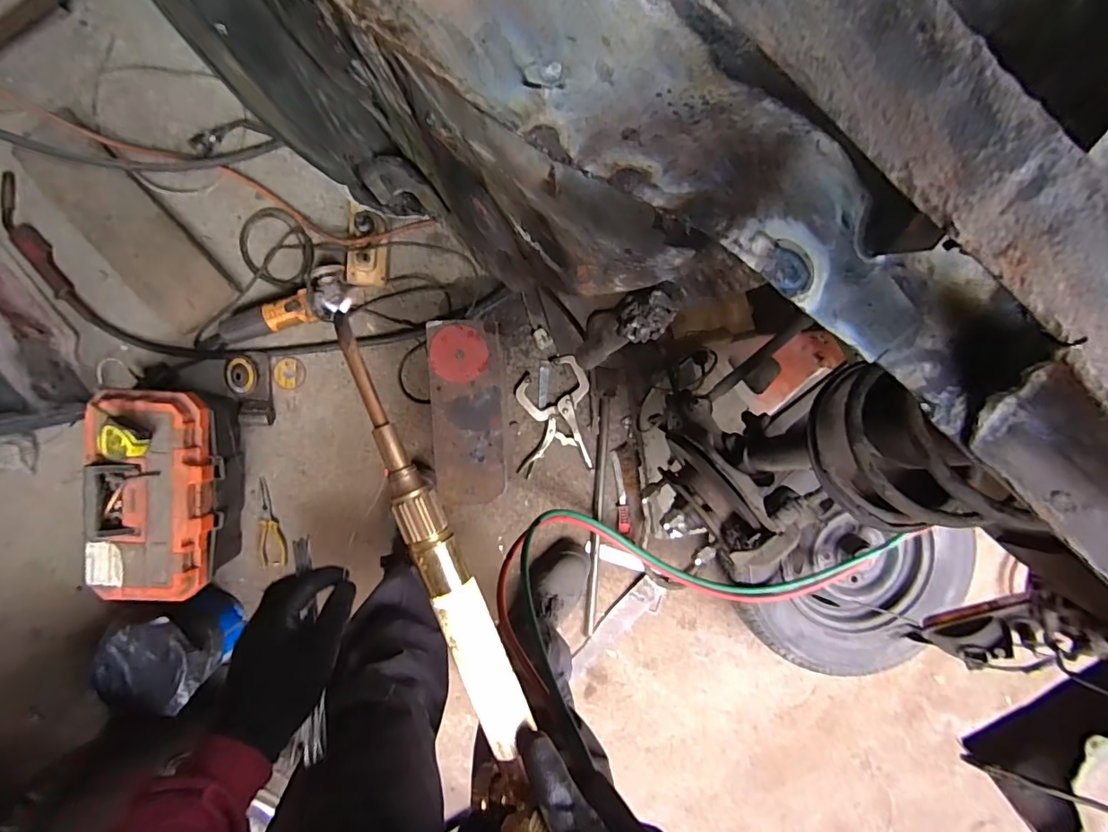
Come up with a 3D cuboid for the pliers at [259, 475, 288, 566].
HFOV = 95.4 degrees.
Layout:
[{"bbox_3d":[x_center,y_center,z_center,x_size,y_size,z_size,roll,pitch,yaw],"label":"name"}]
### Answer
[{"bbox_3d":[-0.621,0.234,1.111,0.054,0.013,0.191,-3,94,-3],"label":"pliers"}]

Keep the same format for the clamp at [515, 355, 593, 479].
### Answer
[{"bbox_3d":[0.000,-0.004,1.138,0.158,0.020,0.253,-4,94,-3],"label":"clamp"}]

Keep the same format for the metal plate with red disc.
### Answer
[{"bbox_3d":[-0.152,-0.004,0.892,0.129,0.015,0.318,-1,98,1],"label":"metal plate with red disc"}]

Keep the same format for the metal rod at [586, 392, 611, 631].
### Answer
[{"bbox_3d":[0.101,0.237,1.166,0.025,0.020,0.556,4,93,-4],"label":"metal rod"}]

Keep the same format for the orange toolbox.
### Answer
[{"bbox_3d":[-0.748,0.147,0.992,0.208,0.232,0.390,5,93,-4],"label":"orange toolbox"}]

